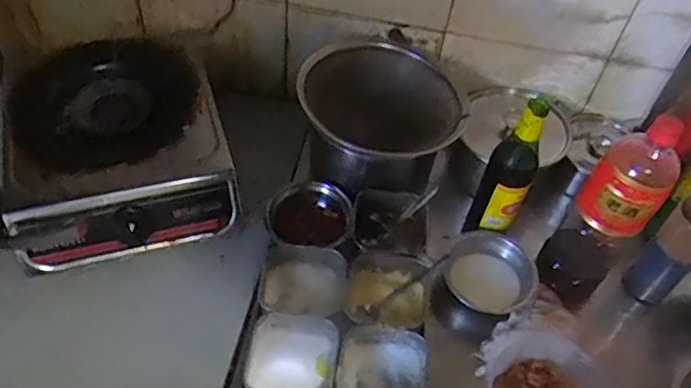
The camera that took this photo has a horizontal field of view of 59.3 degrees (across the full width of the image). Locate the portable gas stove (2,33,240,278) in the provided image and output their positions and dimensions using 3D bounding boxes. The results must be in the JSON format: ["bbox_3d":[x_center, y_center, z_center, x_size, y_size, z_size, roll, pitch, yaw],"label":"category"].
[{"bbox_3d":[-0.314,-0.072,0.848,0.295,0.106,0.339,-12,53,-15],"label":"portable gas stove"}]

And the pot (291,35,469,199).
[{"bbox_3d":[0.052,-0.121,0.991,0.211,0.160,0.236,-12,54,-15],"label":"pot"}]

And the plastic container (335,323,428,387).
[{"bbox_3d":[0.042,0.209,0.712,0.102,0.054,0.102,15,51,6],"label":"plastic container"}]

